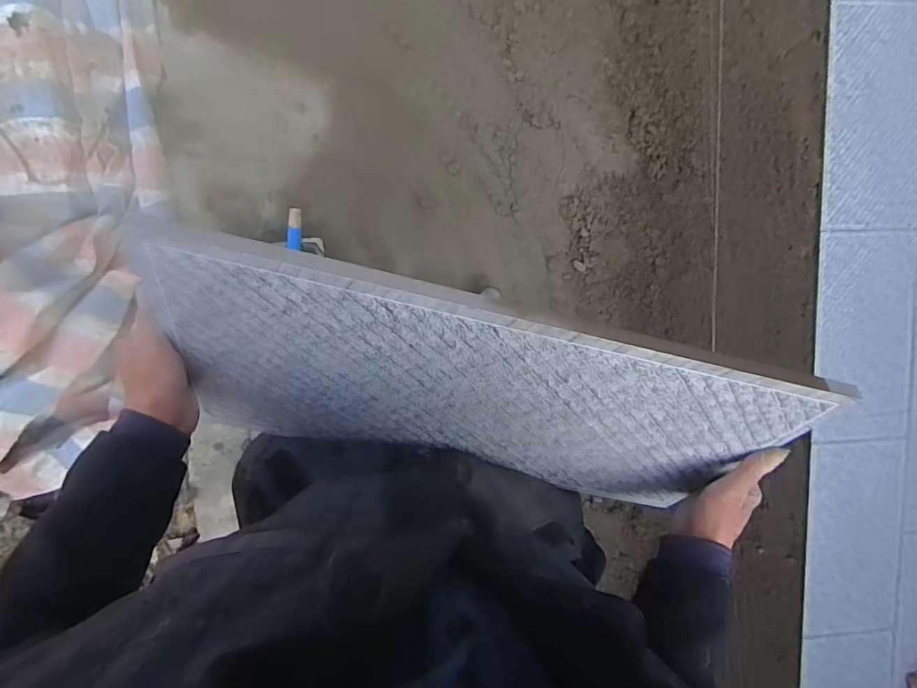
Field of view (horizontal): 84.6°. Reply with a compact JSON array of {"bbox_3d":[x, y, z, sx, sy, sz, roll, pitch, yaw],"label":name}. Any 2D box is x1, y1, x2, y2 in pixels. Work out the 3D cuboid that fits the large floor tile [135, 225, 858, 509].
[{"bbox_3d":[0.022,0.060,0.499,0.576,0.288,0.008,13,53,-9],"label":"large floor tile"}]

